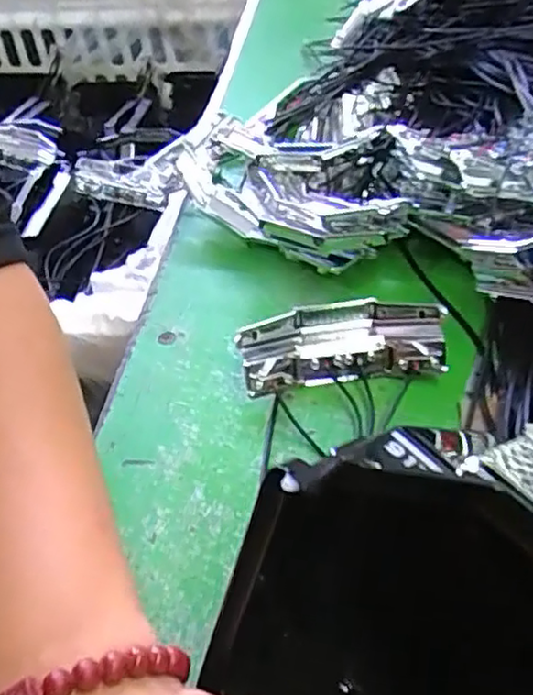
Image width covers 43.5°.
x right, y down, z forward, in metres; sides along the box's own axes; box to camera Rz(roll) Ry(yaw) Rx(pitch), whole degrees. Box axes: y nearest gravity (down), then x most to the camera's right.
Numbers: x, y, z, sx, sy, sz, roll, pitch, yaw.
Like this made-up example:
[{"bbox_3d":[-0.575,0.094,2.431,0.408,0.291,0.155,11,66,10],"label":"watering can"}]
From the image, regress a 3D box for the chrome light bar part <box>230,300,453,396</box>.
[{"bbox_3d":[0.036,0.000,0.326,0.096,0.026,0.040,-5,45,2],"label":"chrome light bar part"}]

